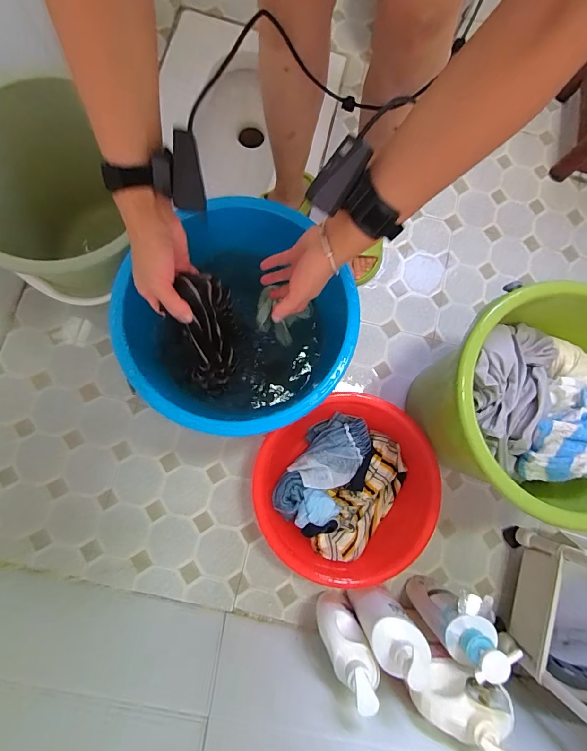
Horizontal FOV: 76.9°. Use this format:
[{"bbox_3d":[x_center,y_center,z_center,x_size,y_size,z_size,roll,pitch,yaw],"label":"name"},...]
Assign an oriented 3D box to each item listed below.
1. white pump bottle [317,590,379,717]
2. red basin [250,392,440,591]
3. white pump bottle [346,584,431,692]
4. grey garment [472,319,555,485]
[{"bbox_3d":[0.085,0.433,0.603,0.063,0.264,0.081,-21,85,-8],"label":"white pump bottle"},{"bbox_3d":[0.102,0.221,0.718,0.326,0.114,0.291,-27,86,-9],"label":"red basin"},{"bbox_3d":[0.153,0.410,0.597,0.075,0.241,0.077,-33,87,-9],"label":"white pump bottle"},{"bbox_3d":[0.336,0.021,0.582,0.131,0.048,0.224,27,81,-2],"label":"grey garment"}]

